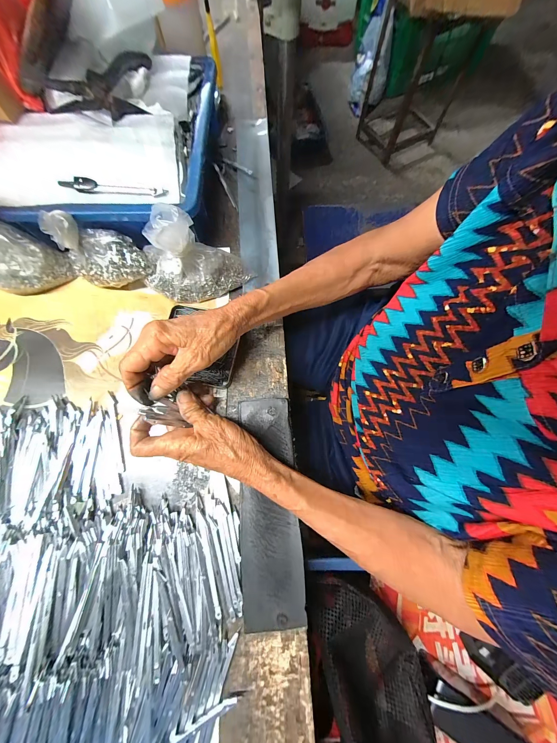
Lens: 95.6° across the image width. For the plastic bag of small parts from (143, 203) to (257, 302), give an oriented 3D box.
[{"bbox_3d":[-0.103,-0.139,0.298,0.130,0.104,0.066,-3,74,-1],"label":"plastic bag of small parts"}]

